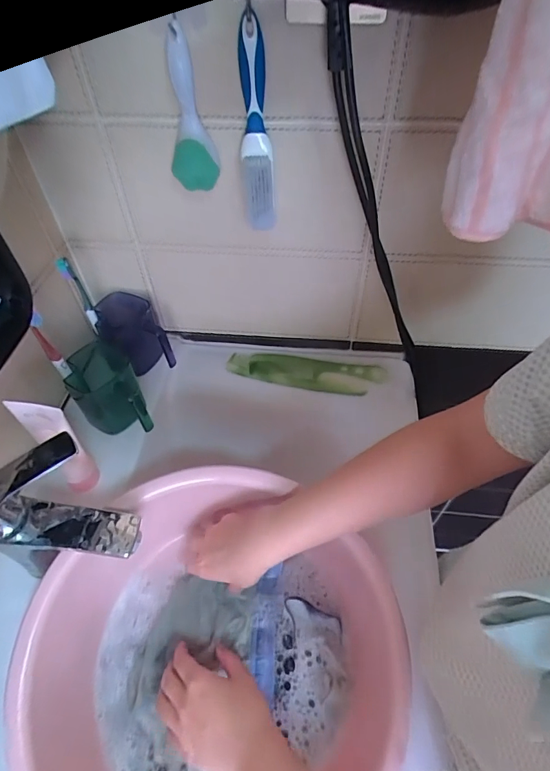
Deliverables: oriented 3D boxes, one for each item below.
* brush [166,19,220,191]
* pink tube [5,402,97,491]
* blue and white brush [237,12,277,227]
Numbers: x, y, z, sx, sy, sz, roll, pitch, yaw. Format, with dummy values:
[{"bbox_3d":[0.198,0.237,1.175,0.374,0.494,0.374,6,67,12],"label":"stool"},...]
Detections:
[{"bbox_3d":[-0.086,-0.267,0.421,0.047,0.137,0.027,-8,51,-5],"label":"brush"},{"bbox_3d":[-0.235,0.076,0.475,0.055,0.168,0.028,-8,51,-5],"label":"pink tube"},{"bbox_3d":[-0.020,-0.258,0.437,0.033,0.186,0.046,-4,51,-1],"label":"blue and white brush"}]

